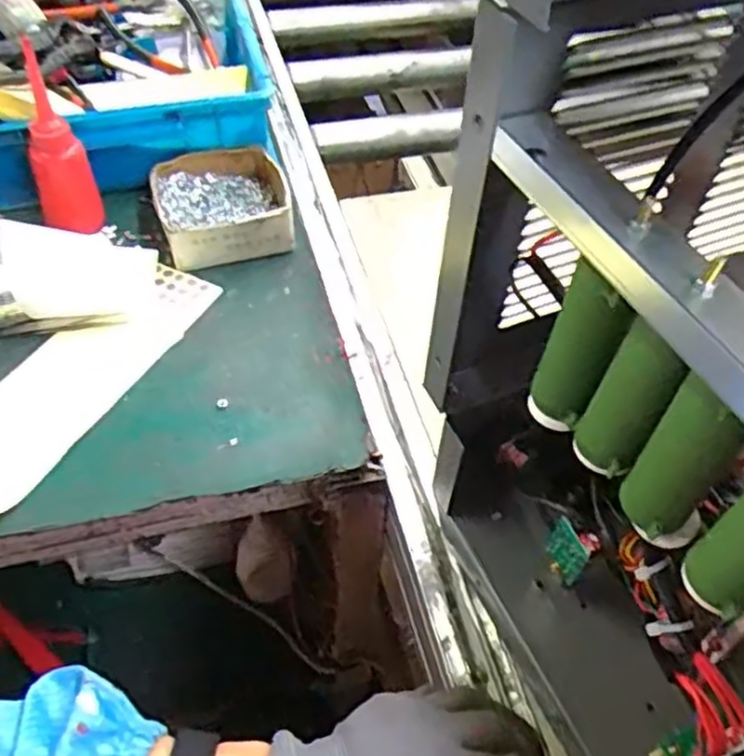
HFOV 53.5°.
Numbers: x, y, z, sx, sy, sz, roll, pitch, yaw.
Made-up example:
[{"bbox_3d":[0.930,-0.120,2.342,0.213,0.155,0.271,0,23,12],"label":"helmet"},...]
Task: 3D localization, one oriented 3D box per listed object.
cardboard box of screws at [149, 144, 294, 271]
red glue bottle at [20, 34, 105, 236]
[{"bbox_3d":[-0.133,-0.154,0.658,0.113,0.044,0.118,-16,52,-14],"label":"cardboard box of screws"},{"bbox_3d":[-0.259,-0.179,0.607,0.045,0.150,0.038,28,55,21],"label":"red glue bottle"}]

